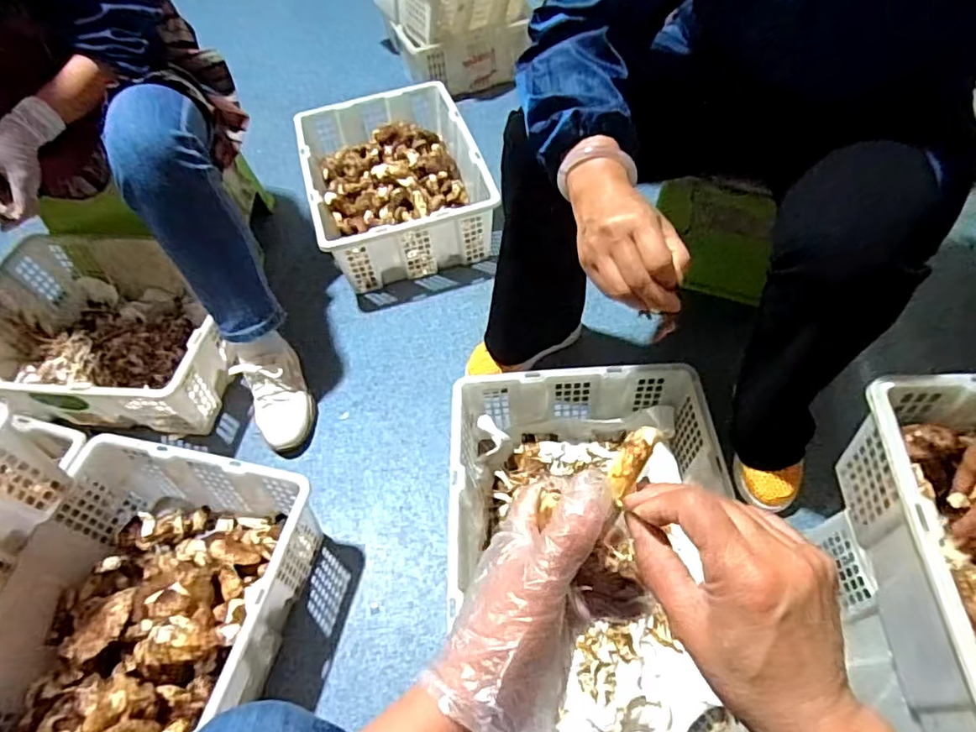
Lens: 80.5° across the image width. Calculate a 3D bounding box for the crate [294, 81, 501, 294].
[{"bbox_3d":[-0.209,-0.417,1.280,0.354,0.138,0.472,-17,56,-6],"label":"crate"}]

